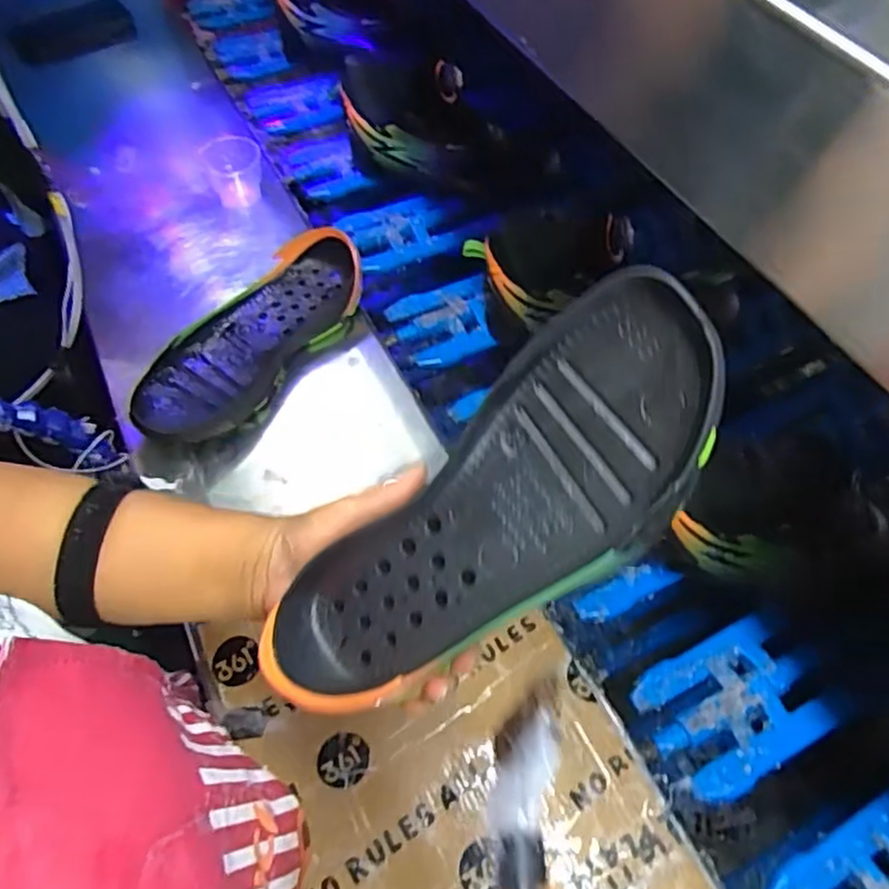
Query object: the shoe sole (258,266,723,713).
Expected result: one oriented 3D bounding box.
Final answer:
[{"bbox_3d":[0.020,0.035,0.315,0.249,0.047,0.096,-43,58,13],"label":"shoe sole"}]

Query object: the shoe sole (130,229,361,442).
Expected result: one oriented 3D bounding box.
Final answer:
[{"bbox_3d":[-0.174,-0.094,0.607,0.098,0.083,0.236,28,64,17],"label":"shoe sole"}]

